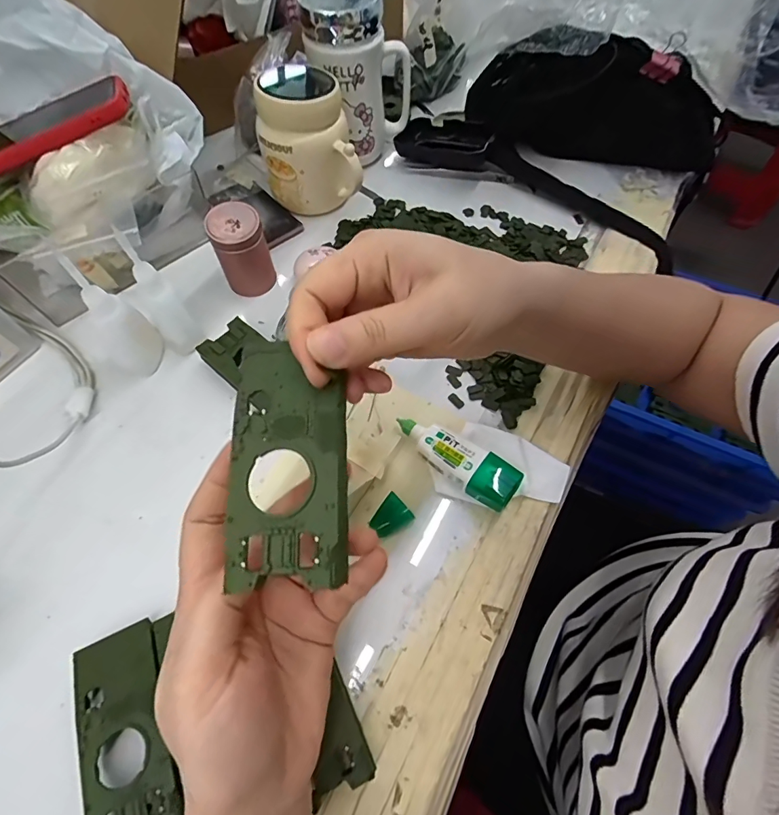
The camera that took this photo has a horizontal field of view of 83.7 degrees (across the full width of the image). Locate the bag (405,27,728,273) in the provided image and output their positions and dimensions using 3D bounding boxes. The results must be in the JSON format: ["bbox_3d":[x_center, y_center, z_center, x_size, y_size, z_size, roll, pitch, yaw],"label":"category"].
[{"bbox_3d":[0.187,-0.308,0.457,0.318,0.101,0.173,28,66,14],"label":"bag"}]

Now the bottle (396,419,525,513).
[{"bbox_3d":[0.047,0.037,0.318,0.094,0.029,0.034,36,68,15],"label":"bottle"}]

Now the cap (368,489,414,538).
[{"bbox_3d":[0.002,0.078,0.306,0.023,0.014,0.027,34,67,14],"label":"cap"}]

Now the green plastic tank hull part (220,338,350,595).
[{"bbox_3d":[-0.041,0.018,0.179,0.046,0.013,0.100,-3,64,-3],"label":"green plastic tank hull part"}]

